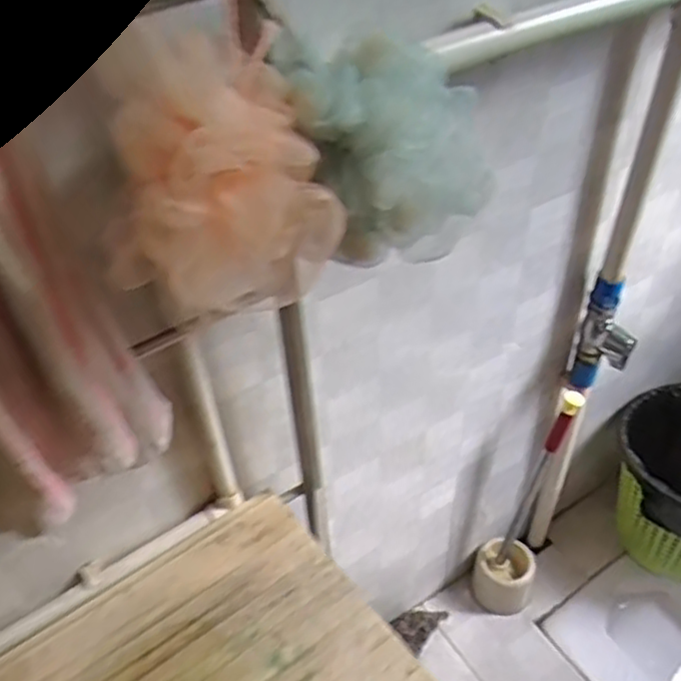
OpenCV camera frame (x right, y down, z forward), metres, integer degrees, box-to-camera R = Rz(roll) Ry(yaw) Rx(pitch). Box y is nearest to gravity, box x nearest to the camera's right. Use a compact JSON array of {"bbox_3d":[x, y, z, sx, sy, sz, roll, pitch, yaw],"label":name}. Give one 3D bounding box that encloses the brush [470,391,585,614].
[{"bbox_3d":[0.312,0.299,1.231,0.118,0.509,0.116,2,42,5],"label":"brush"}]

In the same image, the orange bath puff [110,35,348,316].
[{"bbox_3d":[-0.079,-0.097,0.442,0.125,0.144,0.106,-17,44,-16],"label":"orange bath puff"}]

